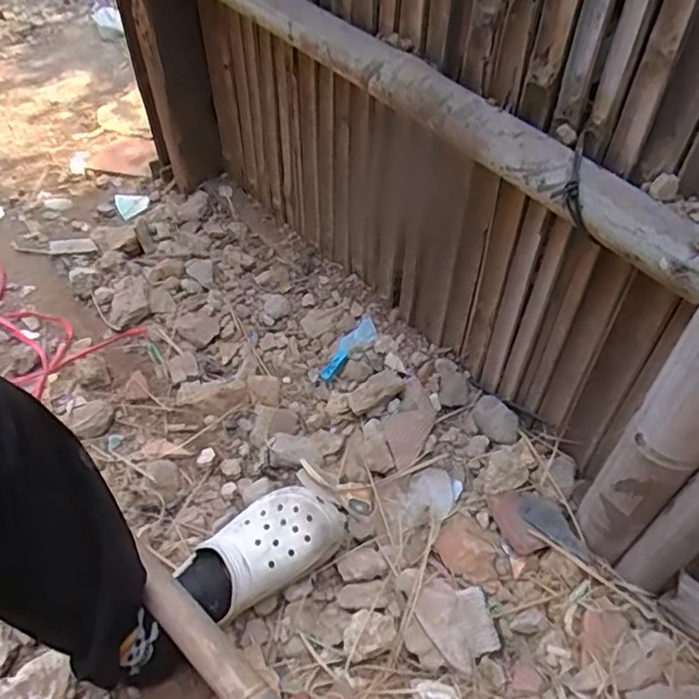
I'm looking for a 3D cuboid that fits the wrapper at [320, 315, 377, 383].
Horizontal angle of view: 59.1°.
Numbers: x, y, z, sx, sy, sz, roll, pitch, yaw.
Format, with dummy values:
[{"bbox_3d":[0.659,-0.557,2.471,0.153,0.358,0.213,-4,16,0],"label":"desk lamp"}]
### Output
[{"bbox_3d":[-0.001,-0.001,0.954,0.044,0.007,0.125,33,70,25],"label":"wrapper"}]

